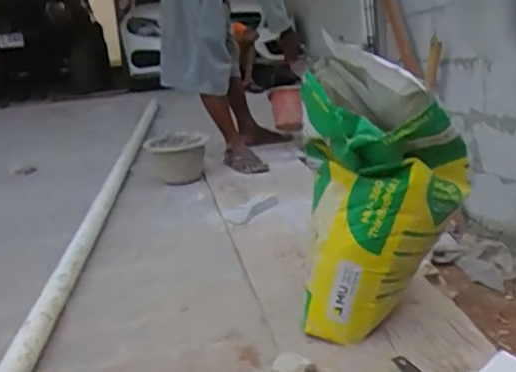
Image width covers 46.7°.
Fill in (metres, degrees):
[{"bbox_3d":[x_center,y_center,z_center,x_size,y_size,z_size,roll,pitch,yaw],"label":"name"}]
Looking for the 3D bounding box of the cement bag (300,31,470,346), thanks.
[{"bbox_3d":[0.244,0.016,1.174,0.302,0.534,0.176,-3,11,16],"label":"cement bag"}]

